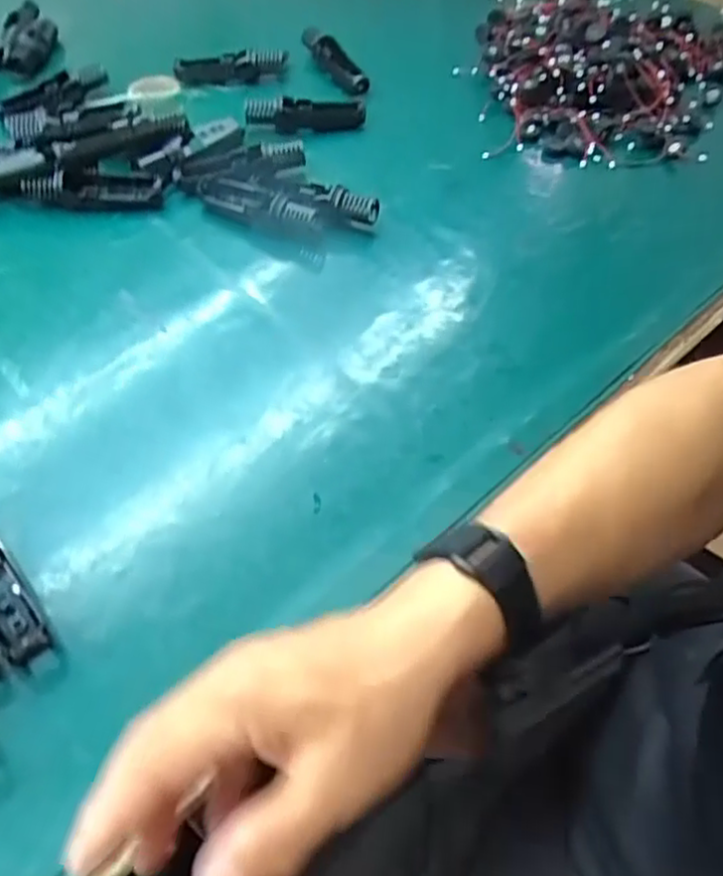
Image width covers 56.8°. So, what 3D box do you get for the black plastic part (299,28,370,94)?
[{"bbox_3d":[-0.034,-0.425,0.747,0.028,0.033,0.140,-23,57,-17],"label":"black plastic part"}]

